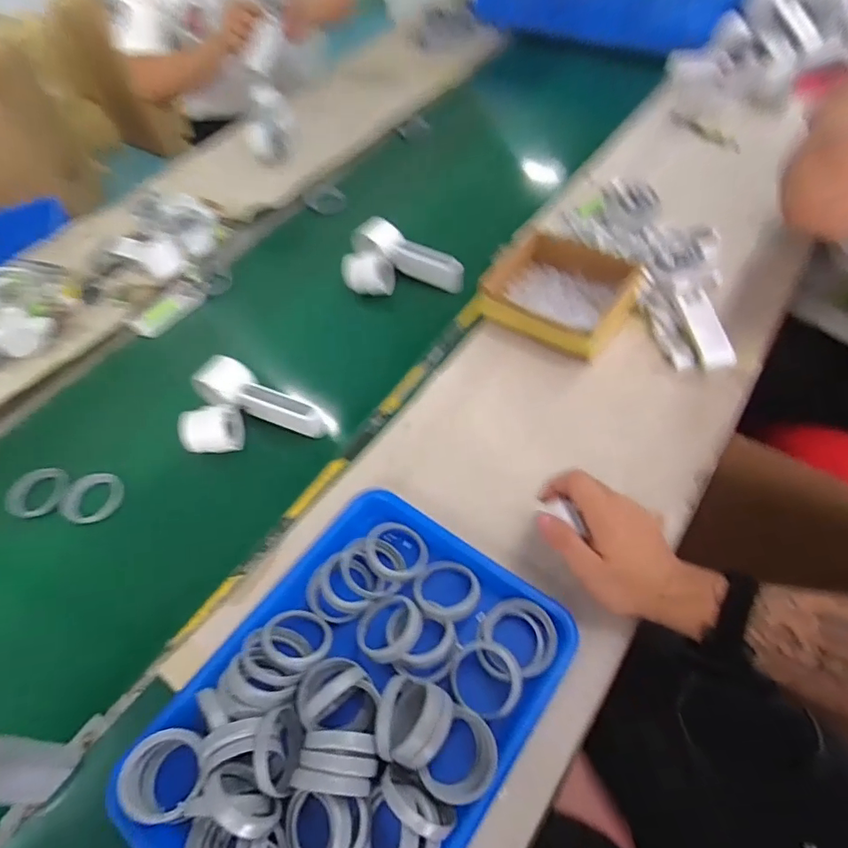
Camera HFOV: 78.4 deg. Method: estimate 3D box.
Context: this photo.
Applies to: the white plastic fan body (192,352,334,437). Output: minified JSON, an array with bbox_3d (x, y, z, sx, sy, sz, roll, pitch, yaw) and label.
[{"bbox_3d":[-0.189,-0.031,0.620,0.175,0.044,0.055,24,58,7],"label":"white plastic fan body"}]

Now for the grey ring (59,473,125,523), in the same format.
[{"bbox_3d":[-0.382,0.082,0.594,0.062,0.009,0.062,-3,57,4],"label":"grey ring"}]

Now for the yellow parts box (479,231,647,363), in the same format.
[{"bbox_3d":[0.170,-0.171,0.666,0.172,0.045,0.150,33,66,23],"label":"yellow parts box"}]

